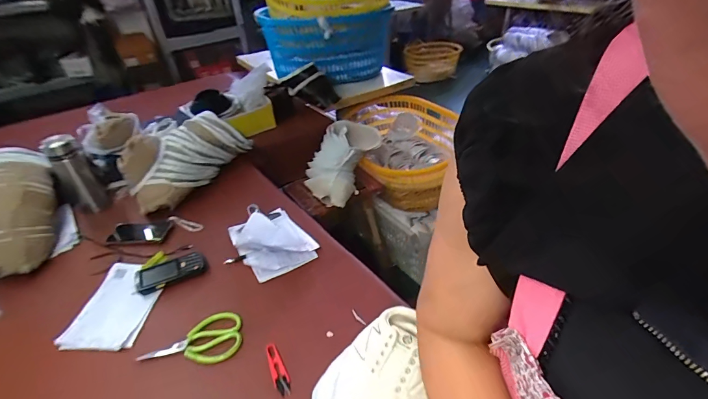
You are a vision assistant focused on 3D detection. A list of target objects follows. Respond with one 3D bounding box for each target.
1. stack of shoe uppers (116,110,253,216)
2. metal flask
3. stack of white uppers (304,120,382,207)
[{"bbox_3d":[-0.500,-0.146,1.127,0.140,0.156,0.409,17,40,27],"label":"stack of shoe uppers"},{"bbox_3d":[-0.786,-0.055,1.048,0.088,0.256,0.074,-31,43,-33],"label":"metal flask"},{"bbox_3d":[-0.048,-0.157,1.411,0.204,0.120,0.368,28,67,4],"label":"stack of white uppers"}]

